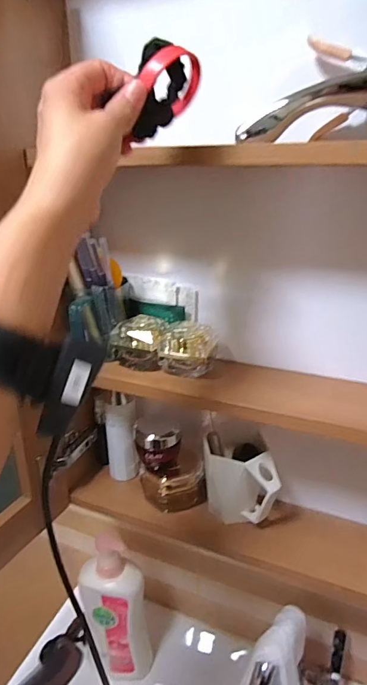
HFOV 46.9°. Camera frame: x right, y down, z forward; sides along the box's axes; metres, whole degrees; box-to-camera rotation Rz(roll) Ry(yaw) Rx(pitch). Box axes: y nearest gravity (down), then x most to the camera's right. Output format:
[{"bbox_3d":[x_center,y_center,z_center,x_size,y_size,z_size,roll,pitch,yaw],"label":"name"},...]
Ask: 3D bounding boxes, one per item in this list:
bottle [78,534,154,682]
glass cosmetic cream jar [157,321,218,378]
[{"bbox_3d":[-0.104,0.406,0.643,0.101,0.245,0.055,-3,22,-5],"label":"bottle"},{"bbox_3d":[0.006,0.009,0.499,0.064,0.059,0.047,2,22,6],"label":"glass cosmetic cream jar"}]

